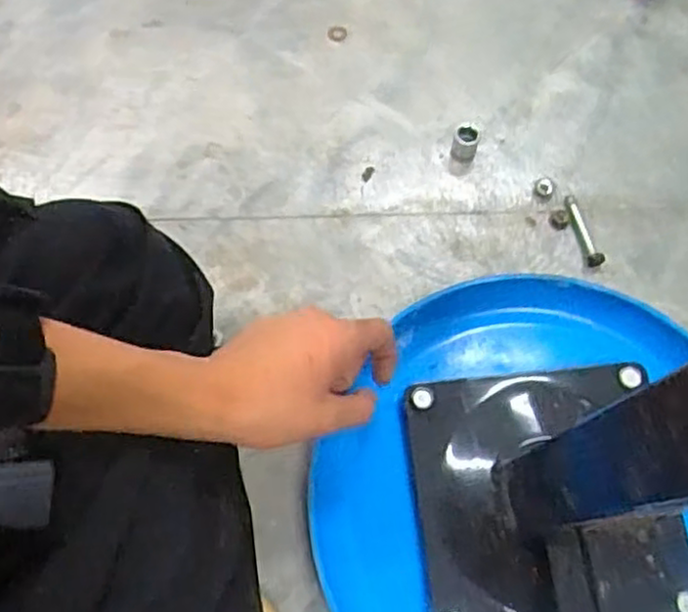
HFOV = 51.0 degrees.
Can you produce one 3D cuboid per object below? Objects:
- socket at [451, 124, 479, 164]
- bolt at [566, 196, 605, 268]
[{"bbox_3d":[0.095,-0.127,0.565,0.018,0.025,0.020,17,69,5],"label":"socket"},{"bbox_3d":[0.182,-0.058,0.544,0.012,0.010,0.061,-13,69,-6],"label":"bolt"}]

